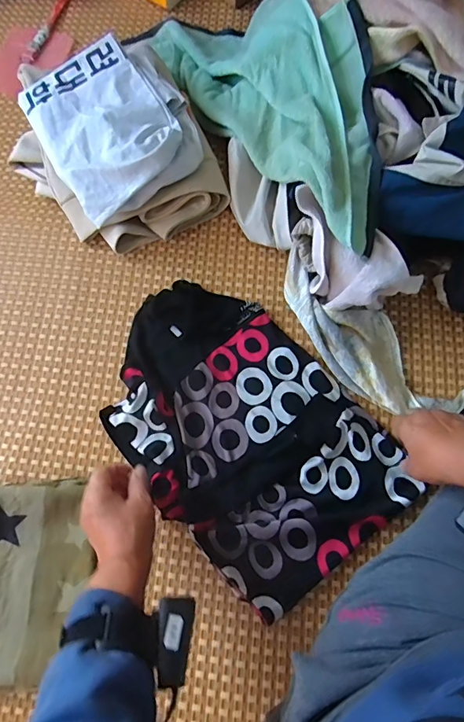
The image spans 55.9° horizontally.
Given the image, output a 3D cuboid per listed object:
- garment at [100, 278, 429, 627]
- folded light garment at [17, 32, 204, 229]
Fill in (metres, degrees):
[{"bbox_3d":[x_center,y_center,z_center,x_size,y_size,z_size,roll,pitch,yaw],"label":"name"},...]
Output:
[{"bbox_3d":[0.012,0.083,0.569,0.266,0.029,0.406,-40,76,-10],"label":"garment"},{"bbox_3d":[-0.169,-0.354,0.641,0.221,0.050,0.257,-29,74,-8],"label":"folded light garment"}]

